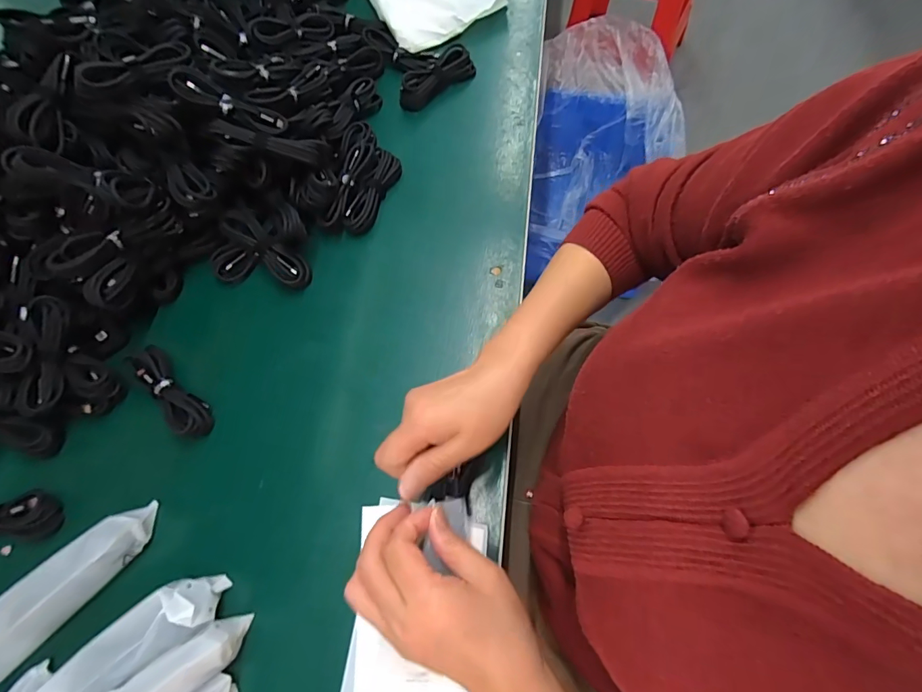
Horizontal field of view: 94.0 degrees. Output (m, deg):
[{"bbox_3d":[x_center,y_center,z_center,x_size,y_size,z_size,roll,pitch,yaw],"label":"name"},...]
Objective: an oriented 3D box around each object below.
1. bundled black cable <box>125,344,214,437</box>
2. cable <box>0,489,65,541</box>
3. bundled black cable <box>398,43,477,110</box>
[{"bbox_3d":[-0.278,0.044,0.413,0.111,0.023,0.032,40,76,17],"label":"bundled black cable"},{"bbox_3d":[-0.413,0.153,0.380,0.105,0.024,0.040,-6,68,1],"label":"cable"},{"bbox_3d":[-0.029,-0.342,0.546,0.111,0.025,0.041,-41,72,-12],"label":"bundled black cable"}]

